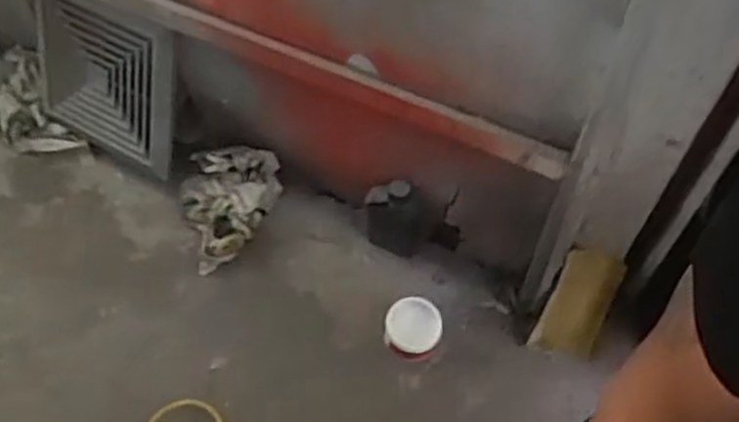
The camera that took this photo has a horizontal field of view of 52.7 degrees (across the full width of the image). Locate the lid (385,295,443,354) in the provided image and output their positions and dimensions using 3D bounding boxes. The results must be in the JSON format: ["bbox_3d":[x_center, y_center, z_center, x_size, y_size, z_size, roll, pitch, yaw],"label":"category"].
[{"bbox_3d":[0.086,0.218,1.432,0.108,0.012,0.103,0,90,-7],"label":"lid"}]

